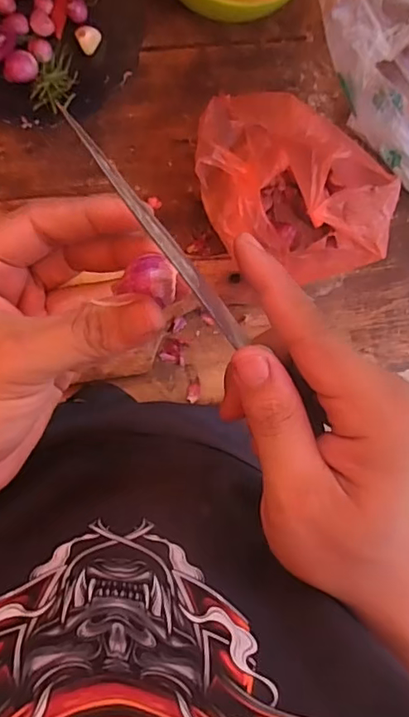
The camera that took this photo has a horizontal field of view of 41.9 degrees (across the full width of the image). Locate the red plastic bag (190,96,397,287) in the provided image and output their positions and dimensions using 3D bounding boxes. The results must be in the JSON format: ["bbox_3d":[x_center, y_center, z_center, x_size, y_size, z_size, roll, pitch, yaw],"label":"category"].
[{"bbox_3d":[0.064,-0.140,0.445,0.143,0.118,0.129,5,90,-9],"label":"red plastic bag"}]

